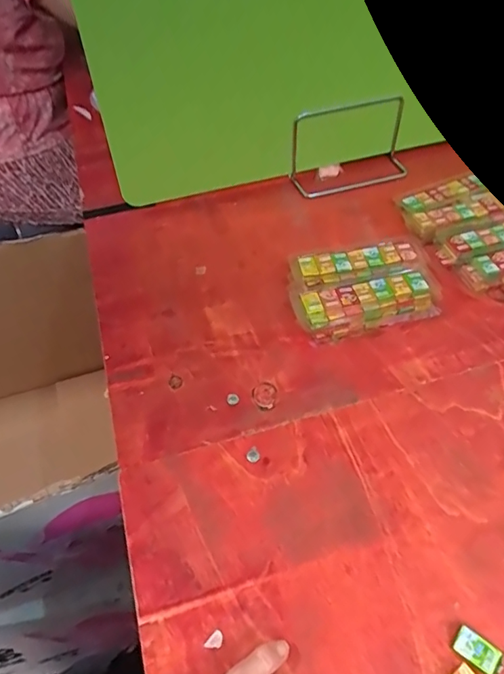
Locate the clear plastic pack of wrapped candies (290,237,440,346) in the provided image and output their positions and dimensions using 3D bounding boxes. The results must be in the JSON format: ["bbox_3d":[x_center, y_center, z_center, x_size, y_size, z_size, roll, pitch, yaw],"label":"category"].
[{"bbox_3d":[0.109,-0.048,0.498,0.139,0.040,0.092,-9,50,-5],"label":"clear plastic pack of wrapped candies"}]

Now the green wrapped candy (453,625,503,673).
[{"bbox_3d":[0.140,0.196,0.309,0.028,0.008,0.017,28,57,25],"label":"green wrapped candy"}]

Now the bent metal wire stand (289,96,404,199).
[{"bbox_3d":[0.127,-0.241,0.627,0.154,0.086,0.066,-12,50,-7],"label":"bent metal wire stand"}]

